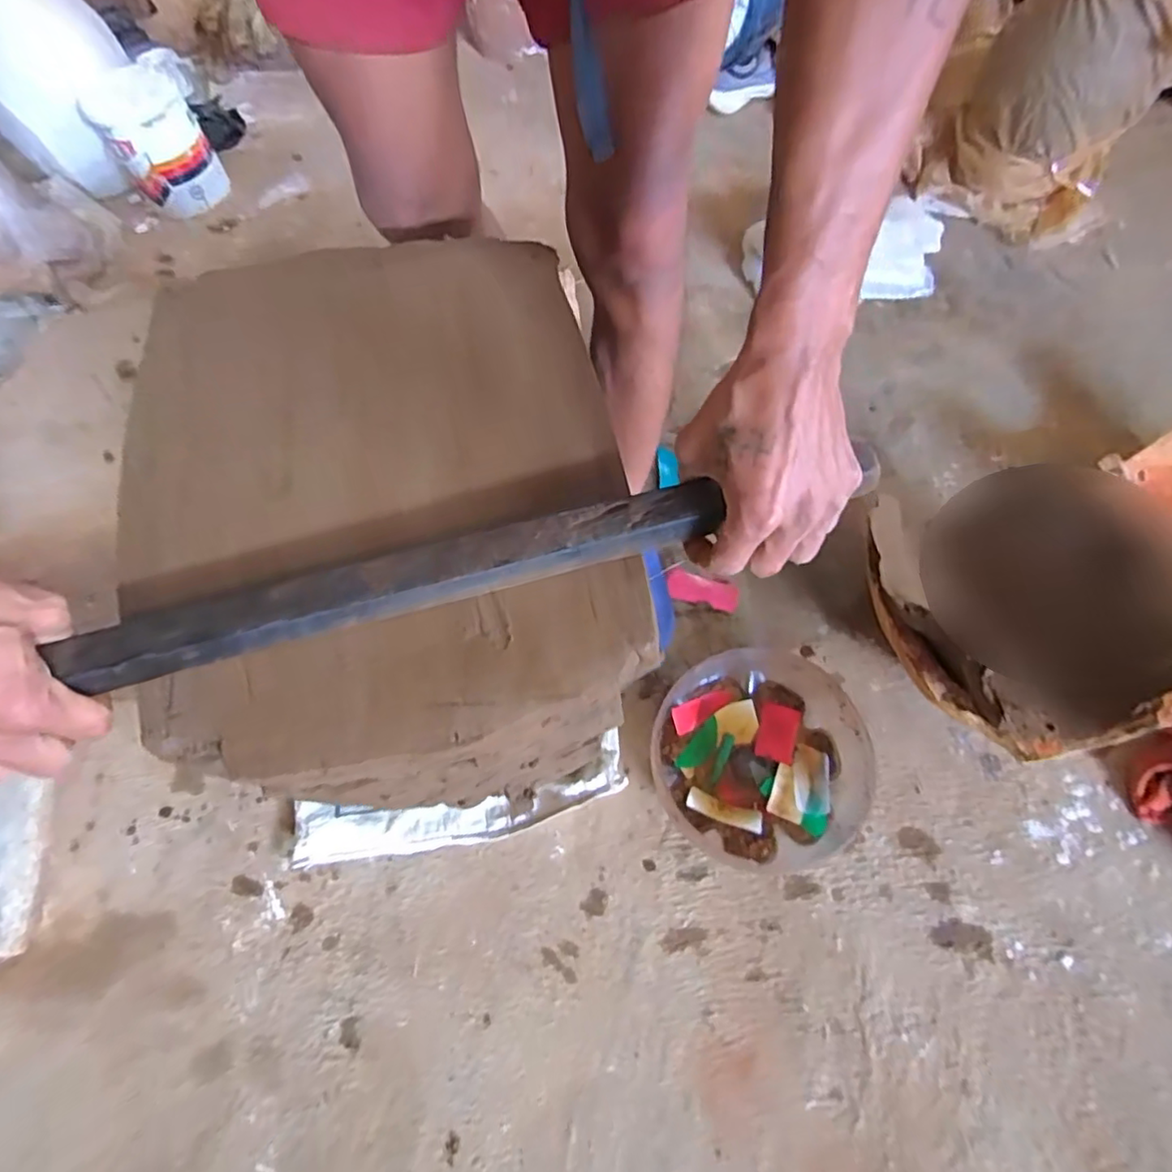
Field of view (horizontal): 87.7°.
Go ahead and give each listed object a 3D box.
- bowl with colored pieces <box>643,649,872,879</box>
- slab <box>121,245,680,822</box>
[{"bbox_3d":[0.206,0.203,0.746,0.243,0.114,0.250,-1,66,2],"label":"bowl with colored pieces"},{"bbox_3d":[-0.147,-0.076,0.424,0.329,0.042,0.434,-9,69,-3],"label":"slab"}]

